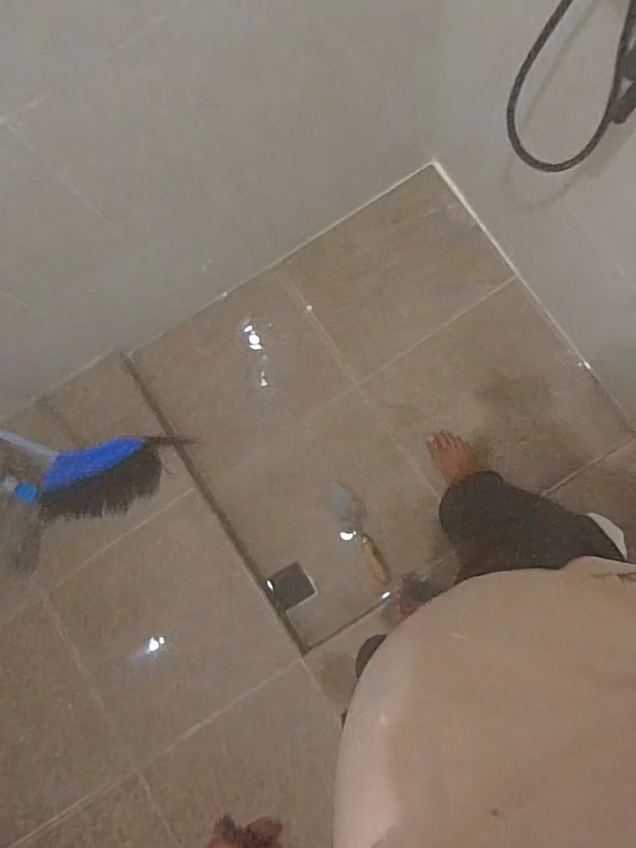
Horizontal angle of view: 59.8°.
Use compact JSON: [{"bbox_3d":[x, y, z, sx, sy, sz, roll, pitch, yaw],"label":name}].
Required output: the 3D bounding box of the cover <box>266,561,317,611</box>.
[{"bbox_3d":[-0.073,0.443,1.499,0.111,0.012,0.100,-30,70,-9],"label":"cover"}]

